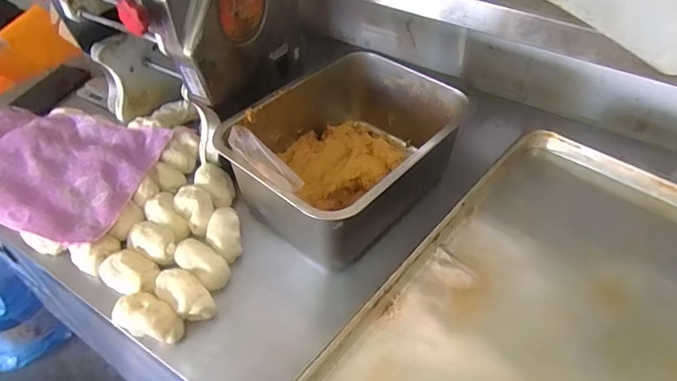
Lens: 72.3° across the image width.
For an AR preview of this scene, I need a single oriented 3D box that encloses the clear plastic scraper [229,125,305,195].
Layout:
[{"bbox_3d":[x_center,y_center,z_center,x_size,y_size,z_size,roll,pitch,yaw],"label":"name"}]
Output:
[{"bbox_3d":[-0.090,-0.037,0.576,0.114,0.023,0.028,39,57,15],"label":"clear plastic scraper"}]

